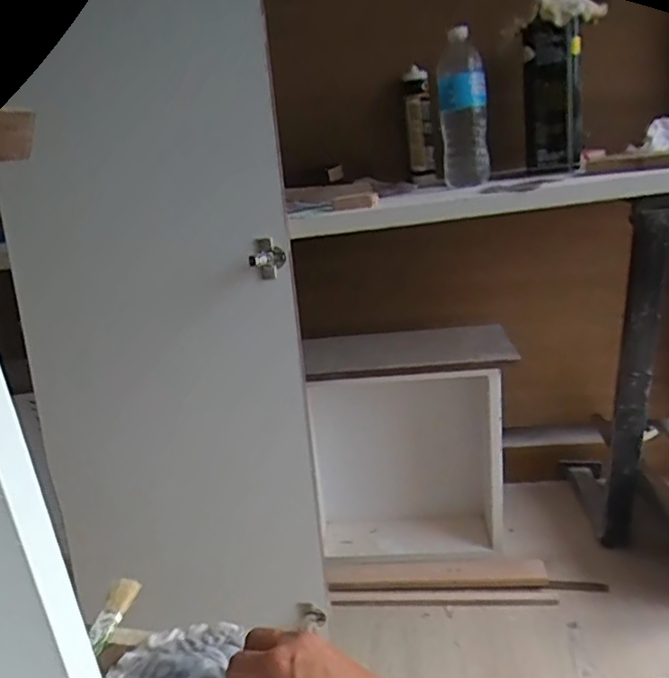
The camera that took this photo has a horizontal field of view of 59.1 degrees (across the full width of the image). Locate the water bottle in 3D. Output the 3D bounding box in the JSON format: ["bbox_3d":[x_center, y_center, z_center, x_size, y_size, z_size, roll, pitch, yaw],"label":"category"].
[{"bbox_3d":[0.214,-0.376,0.983,0.079,0.231,0.063,-2,19,13],"label":"water bottle"}]

